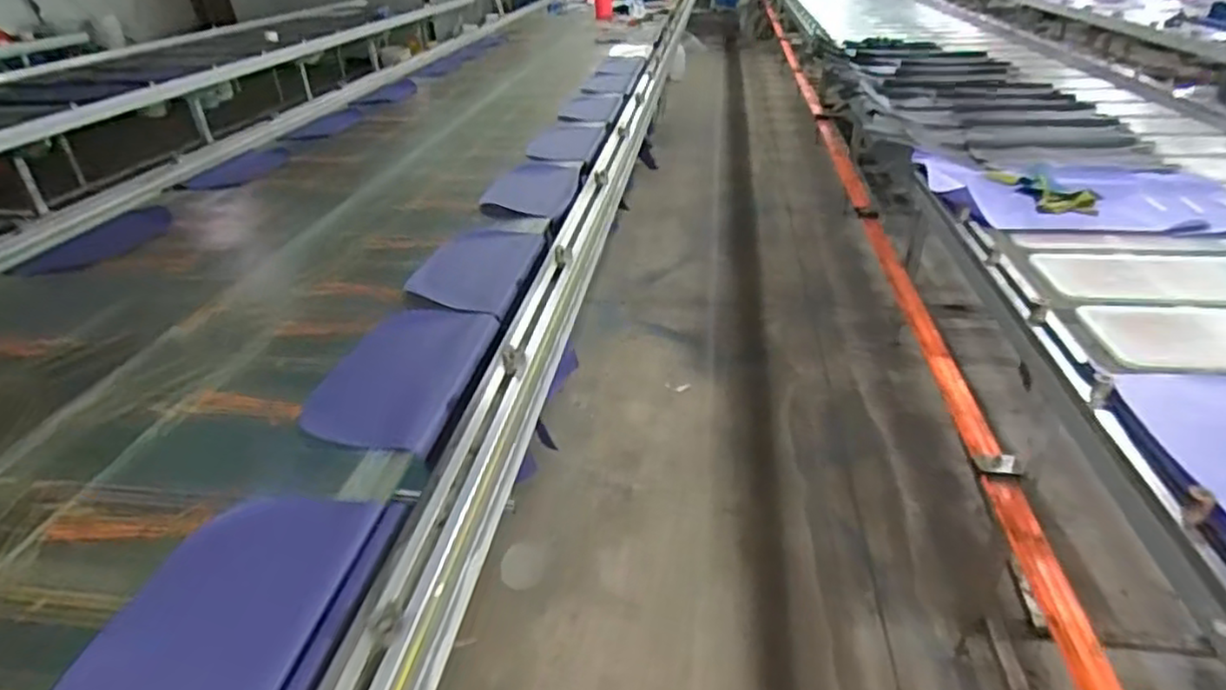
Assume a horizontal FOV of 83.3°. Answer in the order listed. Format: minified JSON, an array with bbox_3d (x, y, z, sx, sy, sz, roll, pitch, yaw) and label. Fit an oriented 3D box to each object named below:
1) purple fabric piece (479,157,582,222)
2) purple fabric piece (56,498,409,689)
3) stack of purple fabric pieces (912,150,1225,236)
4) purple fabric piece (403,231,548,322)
[{"bbox_3d":[-0.200,-0.402,1.773,0.200,0.039,0.337,6,32,14],"label":"purple fabric piece"},{"bbox_3d":[-0.405,0.299,0.722,0.232,0.033,0.368,4,34,9],"label":"purple fabric piece"},{"bbox_3d":[1.062,-0.366,1.565,0.678,0.068,0.372,1,34,6],"label":"stack of purple fabric pieces"},{"bbox_3d":[-0.266,-0.168,1.413,0.202,0.042,0.377,4,34,10],"label":"purple fabric piece"}]

